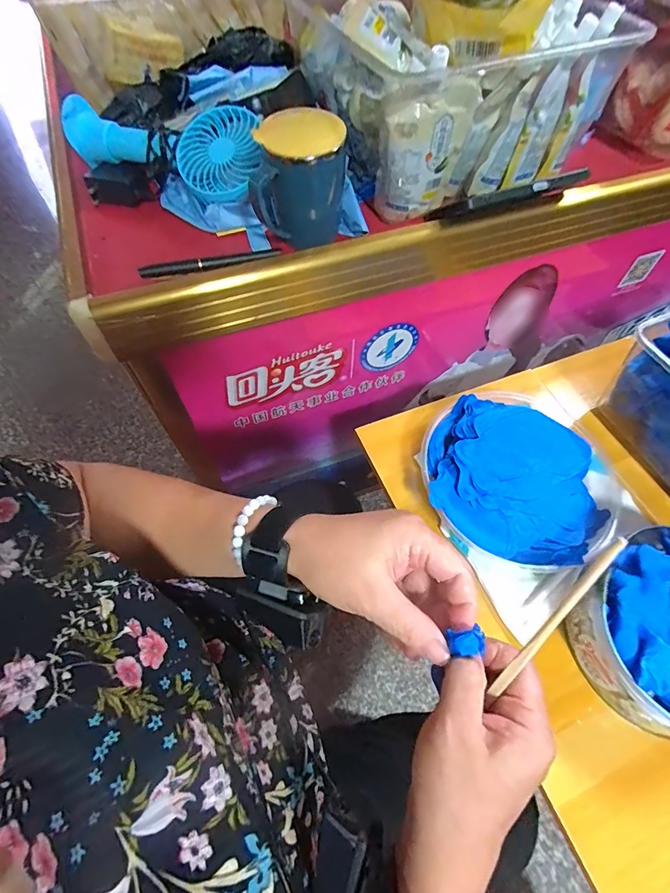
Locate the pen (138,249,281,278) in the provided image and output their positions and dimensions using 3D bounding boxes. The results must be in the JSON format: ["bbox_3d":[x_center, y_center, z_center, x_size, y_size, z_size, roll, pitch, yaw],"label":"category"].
[{"bbox_3d":[-0.126,-0.188,0.430,0.139,0.011,0.014,-11,61,-7],"label":"pen"}]

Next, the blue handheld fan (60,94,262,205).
[{"bbox_3d":[-0.183,-0.335,0.460,0.223,0.052,0.083,20,62,10],"label":"blue handheld fan"}]

